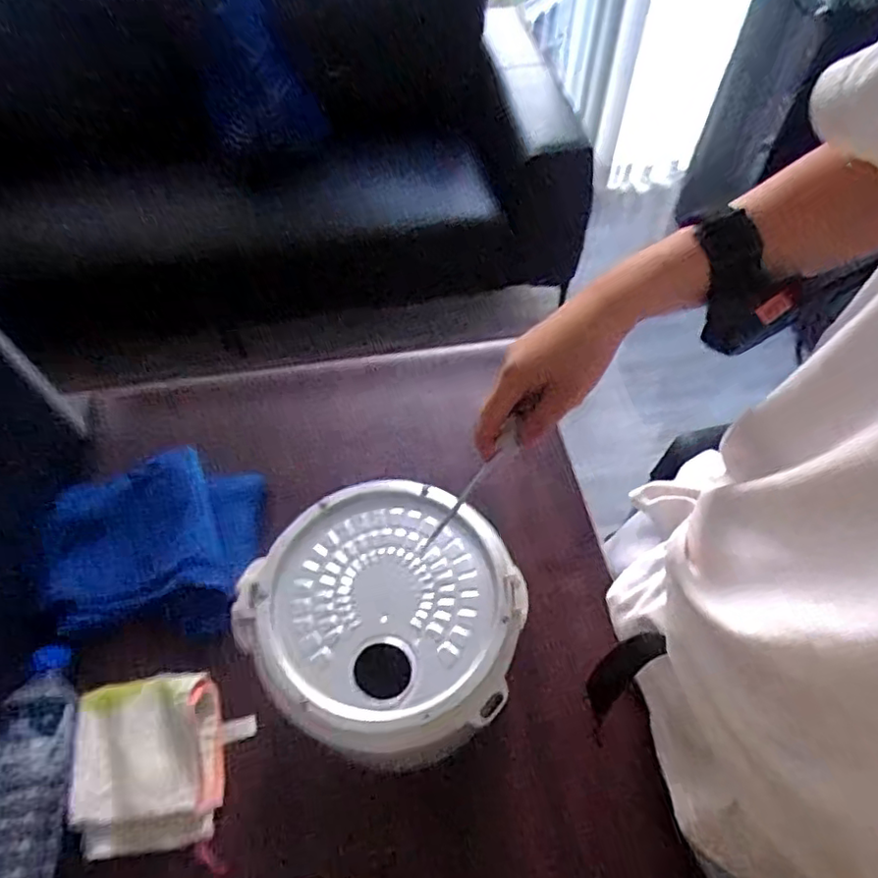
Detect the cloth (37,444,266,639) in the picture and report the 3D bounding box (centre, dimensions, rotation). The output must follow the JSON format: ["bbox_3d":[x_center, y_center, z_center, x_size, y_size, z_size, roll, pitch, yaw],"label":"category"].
[{"bbox_3d":[-0.309,0.108,0.651,0.219,0.052,0.193,-2,55,0],"label":"cloth"}]

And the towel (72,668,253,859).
[{"bbox_3d":[-0.249,0.285,0.539,0.140,0.033,0.136,-9,55,-5],"label":"towel"}]

